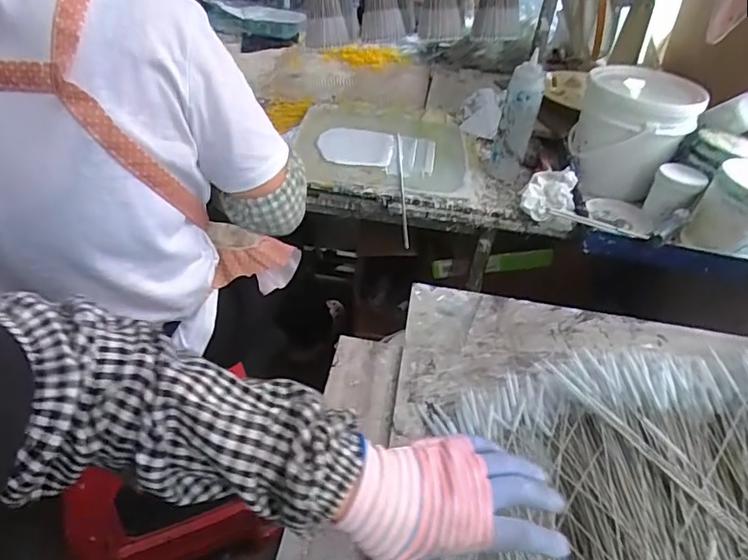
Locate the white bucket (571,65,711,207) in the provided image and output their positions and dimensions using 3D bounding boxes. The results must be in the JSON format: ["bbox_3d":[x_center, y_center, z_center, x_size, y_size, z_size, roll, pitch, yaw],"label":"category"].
[{"bbox_3d":[0.462,-0.267,0.955,0.185,0.184,0.176,18,42,15],"label":"white bucket"}]

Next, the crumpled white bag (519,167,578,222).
[{"bbox_3d":[0.307,-0.149,0.906,0.090,0.046,0.123,19,42,16],"label":"crumpled white bag"}]

